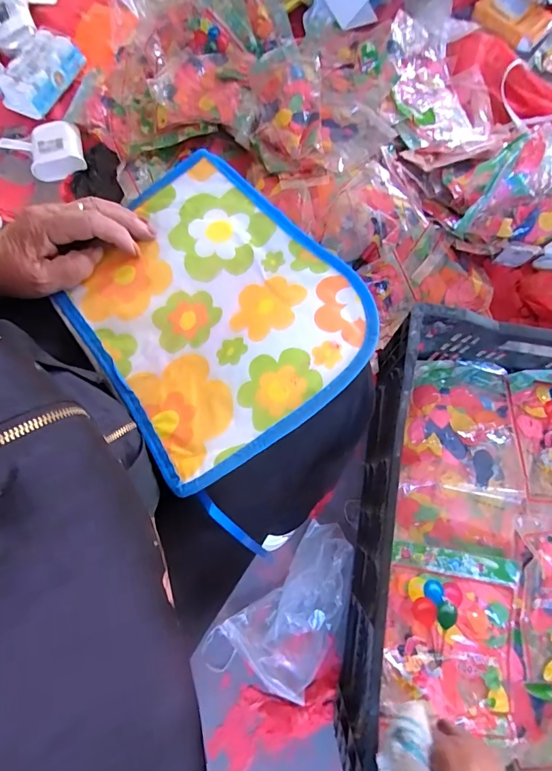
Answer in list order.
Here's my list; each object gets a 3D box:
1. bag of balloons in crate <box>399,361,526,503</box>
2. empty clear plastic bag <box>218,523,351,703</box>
[{"bbox_3d":[0.275,0.060,0.645,0.163,0.040,0.203,5,75,2],"label":"bag of balloons in crate"},{"bbox_3d":[0.048,0.343,0.665,0.150,0.039,0.238,42,79,10],"label":"empty clear plastic bag"}]

